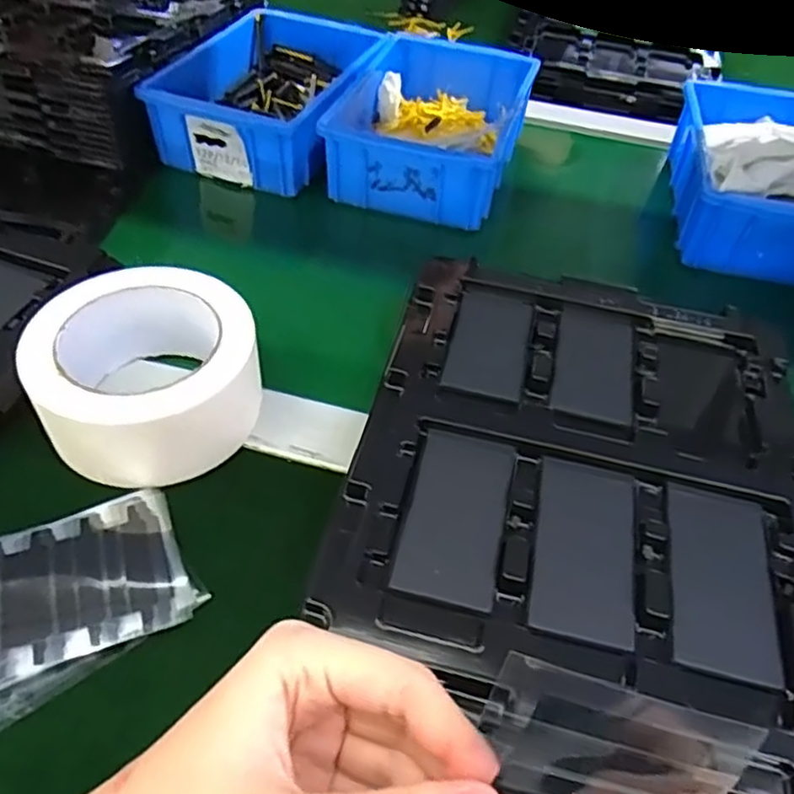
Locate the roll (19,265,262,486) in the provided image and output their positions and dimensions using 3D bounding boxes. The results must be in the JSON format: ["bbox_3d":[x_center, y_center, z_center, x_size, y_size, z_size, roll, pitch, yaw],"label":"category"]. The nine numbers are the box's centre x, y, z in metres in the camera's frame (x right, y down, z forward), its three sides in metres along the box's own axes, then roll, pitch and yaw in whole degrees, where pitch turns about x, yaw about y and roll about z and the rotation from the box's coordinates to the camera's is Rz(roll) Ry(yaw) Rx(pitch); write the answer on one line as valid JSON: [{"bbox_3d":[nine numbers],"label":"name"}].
[{"bbox_3d":[-0.132,-0.015,0.364,0.107,0.059,0.116,3,48,-3],"label":"roll"}]

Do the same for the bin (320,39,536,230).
[{"bbox_3d":[0.033,-0.237,0.578,0.138,0.059,0.215,16,52,8],"label":"bin"}]

